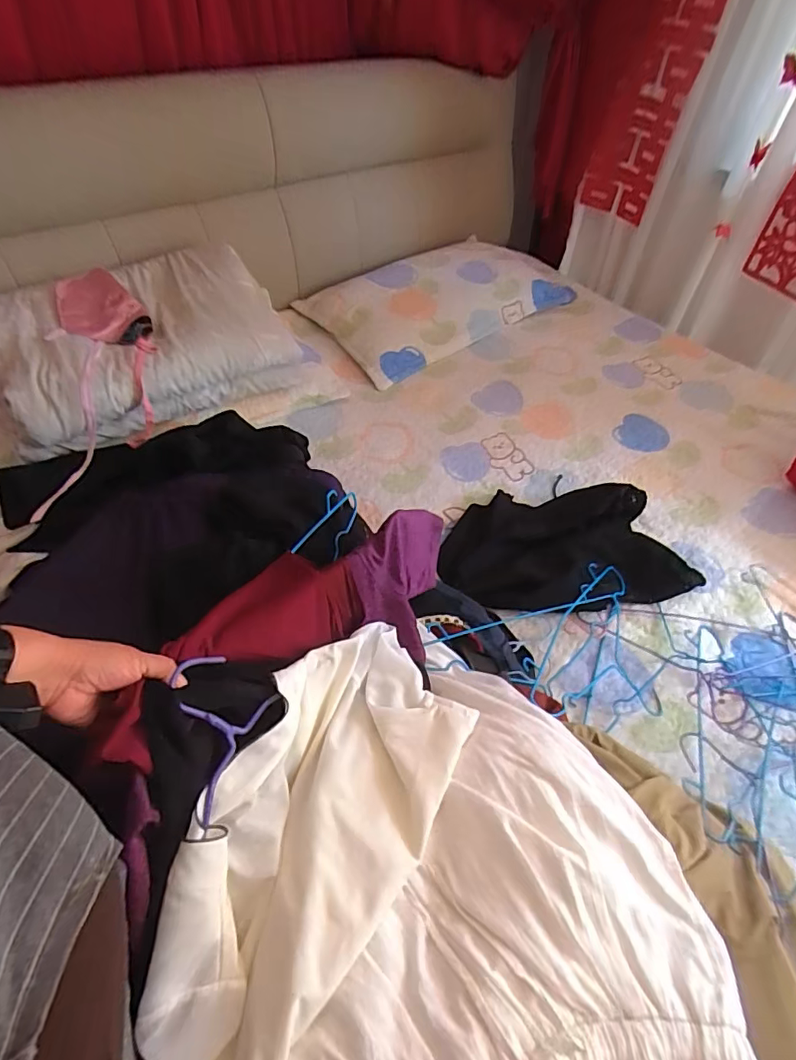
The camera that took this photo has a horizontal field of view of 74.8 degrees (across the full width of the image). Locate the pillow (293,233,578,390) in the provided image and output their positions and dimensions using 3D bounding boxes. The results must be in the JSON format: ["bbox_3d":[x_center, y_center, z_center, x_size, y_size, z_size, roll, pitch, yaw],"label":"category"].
[{"bbox_3d":[0.157,-0.702,1.554,0.834,0.141,0.404,-30,56,-25],"label":"pillow"}]

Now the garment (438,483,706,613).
[{"bbox_3d":[0.315,0.026,0.969,0.458,0.072,0.296,7,49,4],"label":"garment"}]

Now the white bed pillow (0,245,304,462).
[{"bbox_3d":[-0.576,-0.399,1.132,0.614,0.197,0.367,-26,54,-23],"label":"white bed pillow"}]

